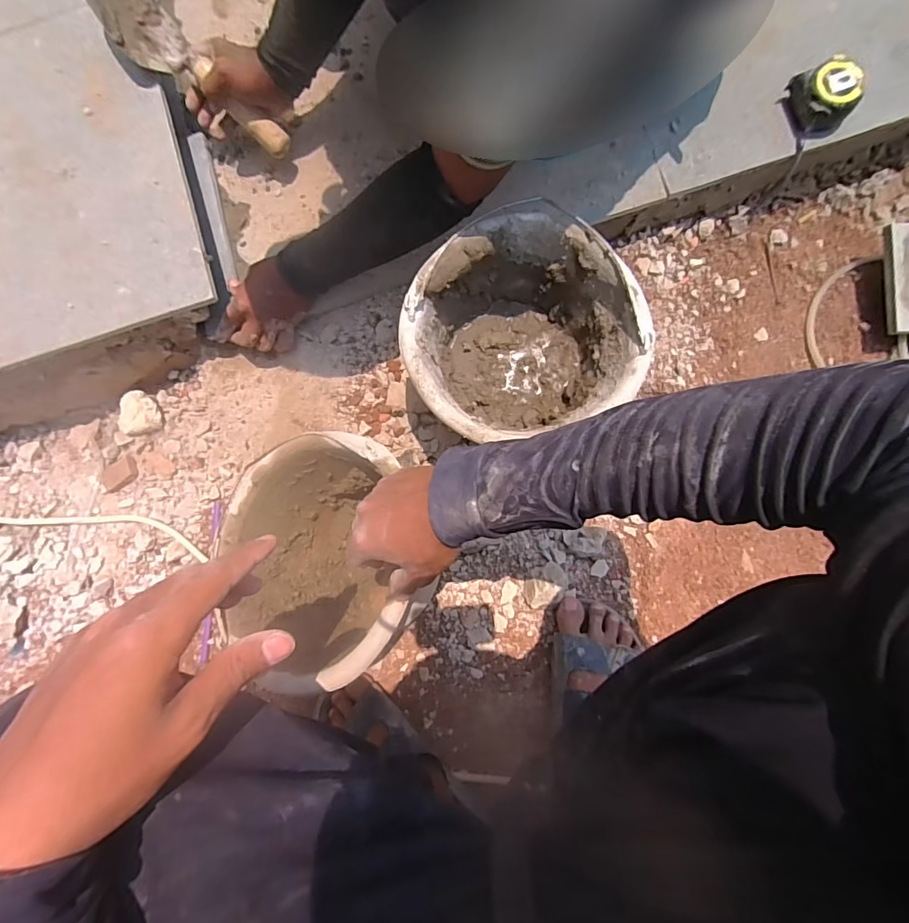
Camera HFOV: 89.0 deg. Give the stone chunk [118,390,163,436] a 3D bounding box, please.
[{"bbox_3d":[-0.482,-0.072,0.699,0.064,0.027,0.058,-20,84,2],"label":"stone chunk"}]

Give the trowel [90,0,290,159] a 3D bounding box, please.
[{"bbox_3d":[-0.352,-0.513,0.581,0.314,0.060,0.076,40,85,-17],"label":"trowel"}]

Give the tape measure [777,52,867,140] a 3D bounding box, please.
[{"bbox_3d":[0.481,-0.476,0.607,0.071,0.056,0.074,0,85,4],"label":"tape measure"}]

